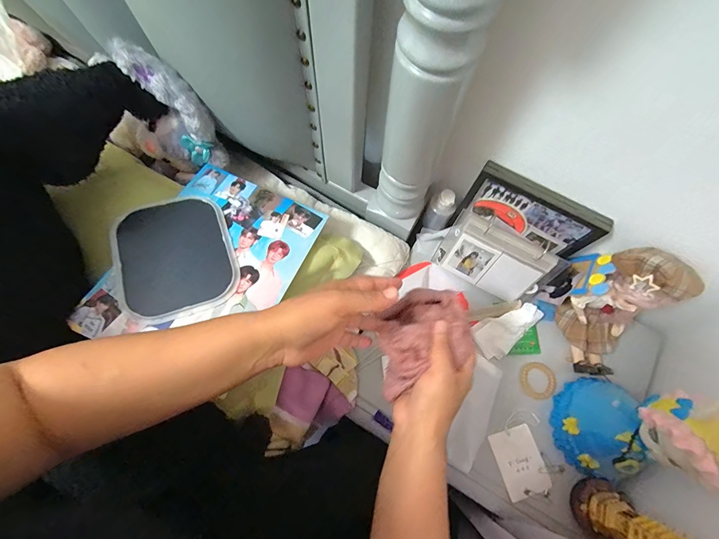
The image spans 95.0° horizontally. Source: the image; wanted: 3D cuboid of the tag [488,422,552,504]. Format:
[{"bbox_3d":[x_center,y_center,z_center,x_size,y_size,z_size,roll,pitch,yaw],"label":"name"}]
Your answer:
[{"bbox_3d":[0.247,0.295,0.506,0.066,0.004,0.092,-16,73,-4],"label":"tag"}]

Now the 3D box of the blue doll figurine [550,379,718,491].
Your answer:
[{"bbox_3d":[0.357,0.218,0.431,0.113,0.183,0.136,12,74,2],"label":"blue doll figurine"}]

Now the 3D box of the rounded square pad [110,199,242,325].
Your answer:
[{"bbox_3d":[-0.242,-0.021,0.429,0.136,0.011,0.180,-19,65,-14],"label":"rounded square pad"}]

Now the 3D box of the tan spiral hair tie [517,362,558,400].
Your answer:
[{"bbox_3d":[0.291,0.182,0.539,0.059,0.009,0.060,0,74,-1],"label":"tan spiral hair tie"}]

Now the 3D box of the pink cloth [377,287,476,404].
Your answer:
[{"bbox_3d":[0.065,0.072,0.379,0.114,0.058,0.105,-23,76,-7],"label":"pink cloth"}]

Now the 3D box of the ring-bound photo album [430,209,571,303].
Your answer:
[{"bbox_3d":[0.226,-0.017,0.529,0.177,0.123,0.081,30,76,7],"label":"ring-bound photo album"}]

